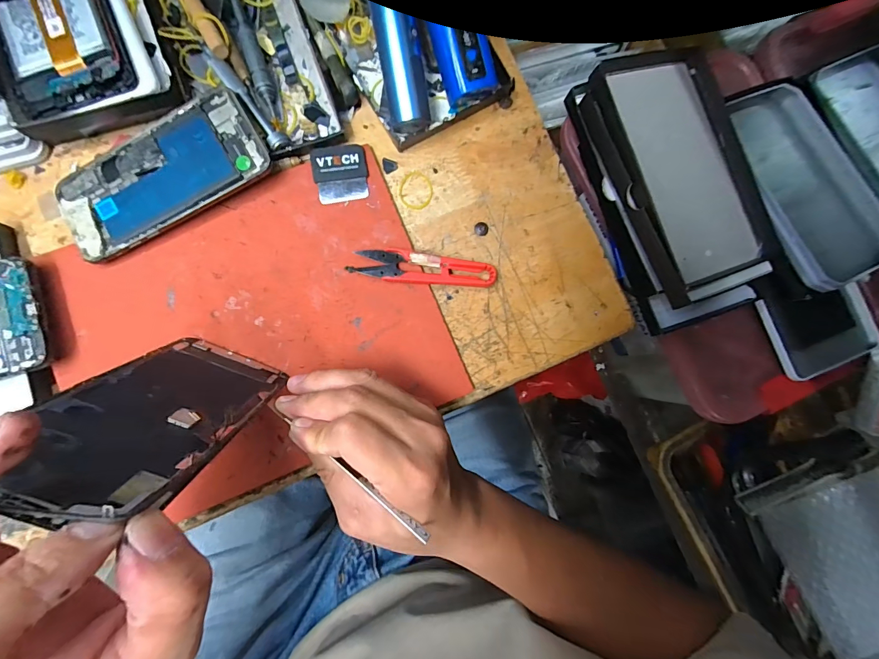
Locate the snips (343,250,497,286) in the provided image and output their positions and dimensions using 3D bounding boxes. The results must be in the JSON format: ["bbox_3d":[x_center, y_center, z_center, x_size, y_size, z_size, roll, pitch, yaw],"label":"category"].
[{"bbox_3d":[-0.011,-0.045,0.288,0.104,0.009,0.023,4,83,-6],"label":"snips"}]

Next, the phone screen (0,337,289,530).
[{"bbox_3d":[-0.135,0.037,0.196,0.073,0.150,0.011,21,104,-7],"label":"phone screen"}]

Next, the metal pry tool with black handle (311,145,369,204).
[{"bbox_3d":[-0.073,-0.115,0.290,0.039,0.006,0.041,-6,85,-7],"label":"metal pry tool with black handle"}]

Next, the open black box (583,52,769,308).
[{"bbox_3d":[0.180,-0.120,0.301,0.105,0.039,0.188,-18,86,-8],"label":"open black box"}]

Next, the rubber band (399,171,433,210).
[{"bbox_3d":[-0.018,-0.107,0.299,0.025,0.004,0.030,10,83,-5],"label":"rubber band"}]

